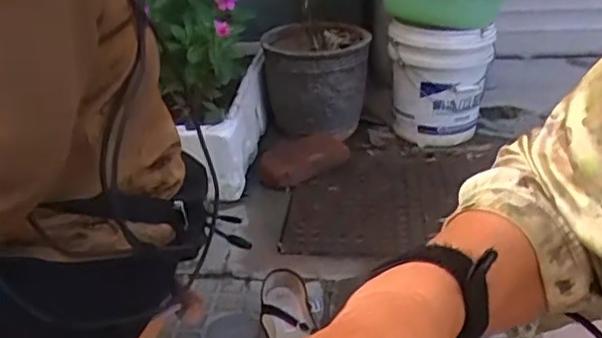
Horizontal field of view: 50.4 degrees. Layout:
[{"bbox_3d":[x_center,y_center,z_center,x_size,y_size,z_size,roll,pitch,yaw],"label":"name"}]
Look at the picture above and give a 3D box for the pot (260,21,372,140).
[{"bbox_3d":[0.043,-0.227,1.664,0.268,0.238,0.284,-3,26,1],"label":"pot"}]

